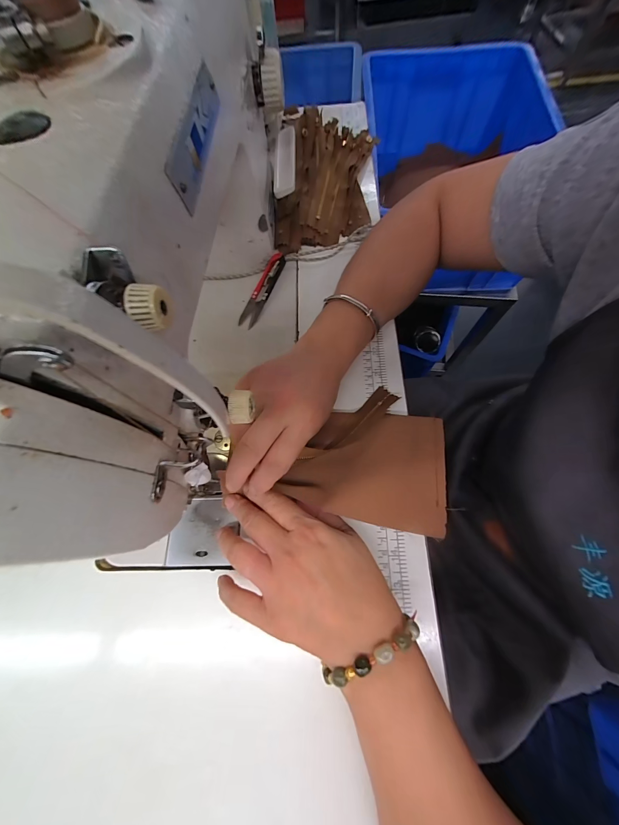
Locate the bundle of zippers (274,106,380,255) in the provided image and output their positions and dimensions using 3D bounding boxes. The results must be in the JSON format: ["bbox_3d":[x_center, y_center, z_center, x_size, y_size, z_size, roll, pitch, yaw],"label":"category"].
[{"bbox_3d":[0.021,-0.323,0.402,0.123,0.043,0.232,3,70,3],"label":"bundle of zippers"}]

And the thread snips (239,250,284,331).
[{"bbox_3d":[-0.057,-0.149,0.353,0.021,0.013,0.102,18,71,9],"label":"thread snips"}]

